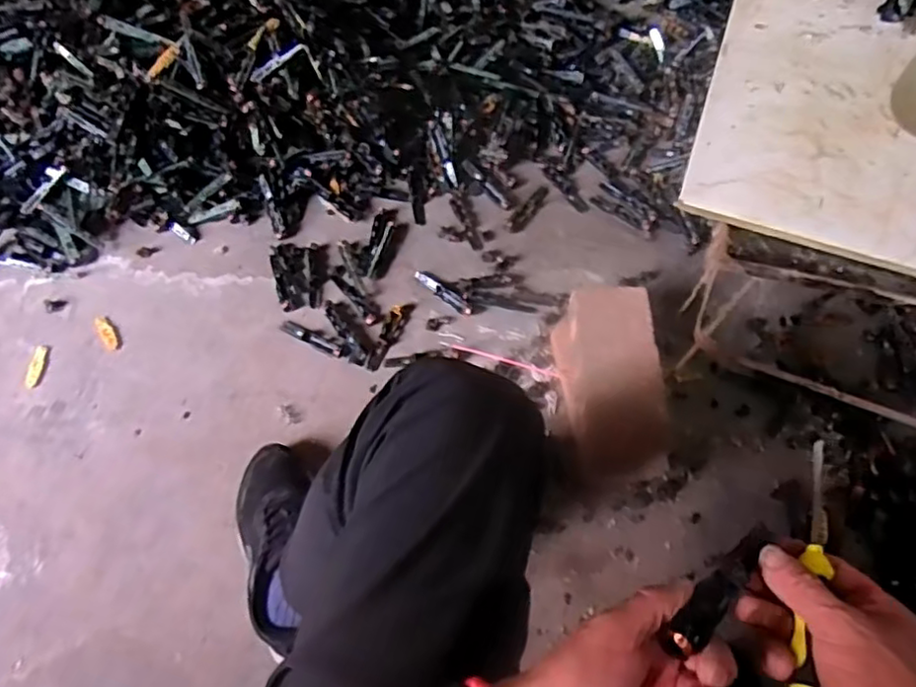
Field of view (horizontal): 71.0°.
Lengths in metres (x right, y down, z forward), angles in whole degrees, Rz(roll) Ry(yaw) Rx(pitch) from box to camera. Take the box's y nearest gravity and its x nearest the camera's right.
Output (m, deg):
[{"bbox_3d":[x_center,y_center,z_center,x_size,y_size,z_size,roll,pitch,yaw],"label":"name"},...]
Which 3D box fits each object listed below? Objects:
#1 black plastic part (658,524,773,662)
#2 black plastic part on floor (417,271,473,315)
[{"bbox_3d":[0.151,0.136,0.362,0.097,0.014,0.019,-35,72,-29],"label":"black plastic part"},{"bbox_3d":[-0.021,-0.078,0.950,0.101,0.009,0.019,39,71,13],"label":"black plastic part on floor"}]

